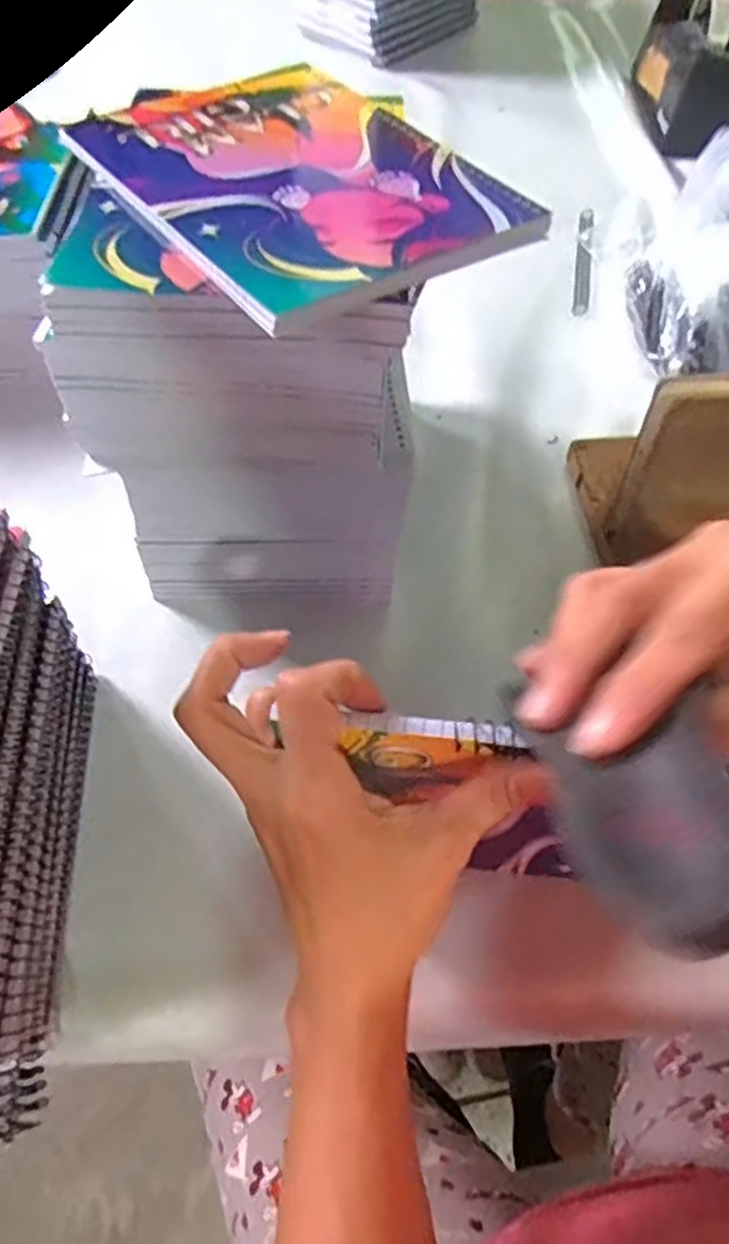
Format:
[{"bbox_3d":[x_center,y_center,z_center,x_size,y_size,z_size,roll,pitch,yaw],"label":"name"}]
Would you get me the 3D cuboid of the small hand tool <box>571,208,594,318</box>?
[{"bbox_3d":[0.198,-0.330,0.668,0.014,0.008,0.164,10,57,6],"label":"small hand tool"}]

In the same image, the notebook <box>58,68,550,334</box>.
[{"bbox_3d":[-0.035,-0.213,0.347,0.151,0.009,0.205,-31,62,-19],"label":"notebook"}]

